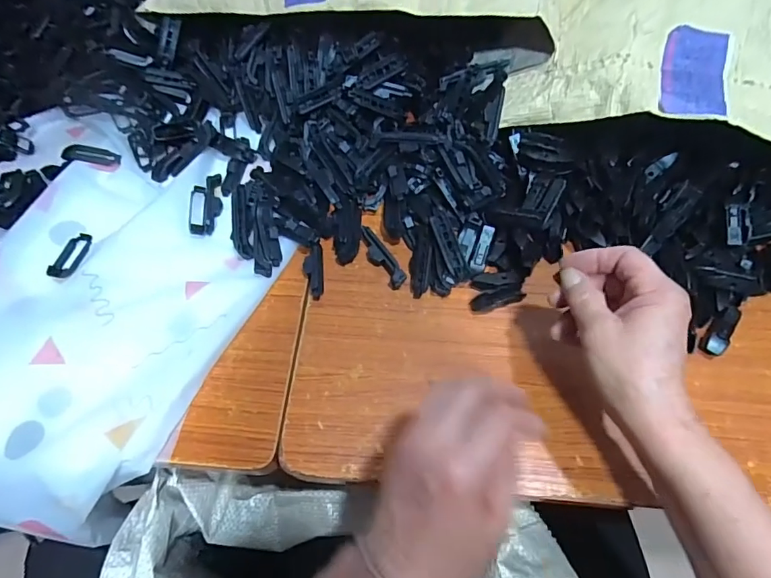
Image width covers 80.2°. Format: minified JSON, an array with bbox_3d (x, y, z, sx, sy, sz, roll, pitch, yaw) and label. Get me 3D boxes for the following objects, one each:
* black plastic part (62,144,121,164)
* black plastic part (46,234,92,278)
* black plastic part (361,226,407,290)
[{"bbox_3d":[-0.326,-0.150,0.511,0.055,0.009,0.020,2,64,-21],"label":"black plastic part"},{"bbox_3d":[-0.306,-0.033,0.449,0.023,0.004,0.057,11,51,-7],"label":"black plastic part"},{"bbox_3d":[-0.005,-0.032,0.450,0.018,0.014,0.070,-32,65,-15],"label":"black plastic part"}]

